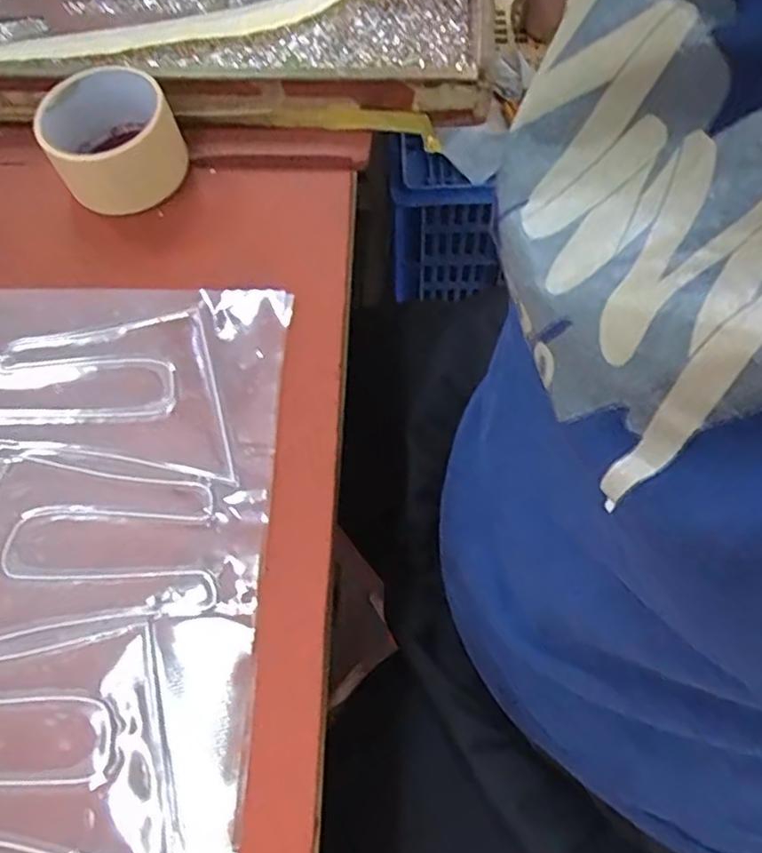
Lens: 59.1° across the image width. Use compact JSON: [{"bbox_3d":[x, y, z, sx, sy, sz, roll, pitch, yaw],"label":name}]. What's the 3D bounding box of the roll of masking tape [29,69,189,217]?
[{"bbox_3d":[-0.185,-0.199,0.463,0.082,0.053,0.087,-1,64,2],"label":"roll of masking tape"}]

